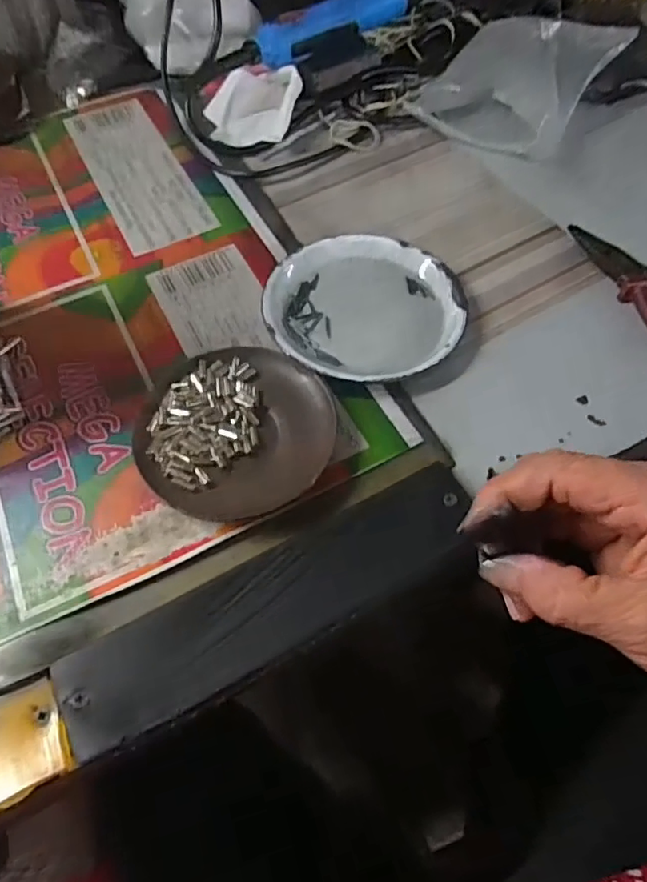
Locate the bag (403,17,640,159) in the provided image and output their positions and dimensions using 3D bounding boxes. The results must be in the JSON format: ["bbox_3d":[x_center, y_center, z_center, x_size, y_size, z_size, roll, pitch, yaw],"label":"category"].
[{"bbox_3d":[0.175,-0.323,0.515,0.126,0.046,0.161,34,65,19],"label":"bag"}]

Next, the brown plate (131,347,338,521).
[{"bbox_3d":[-0.051,-0.008,0.342,0.112,0.017,0.112,0,59,0],"label":"brown plate"}]

